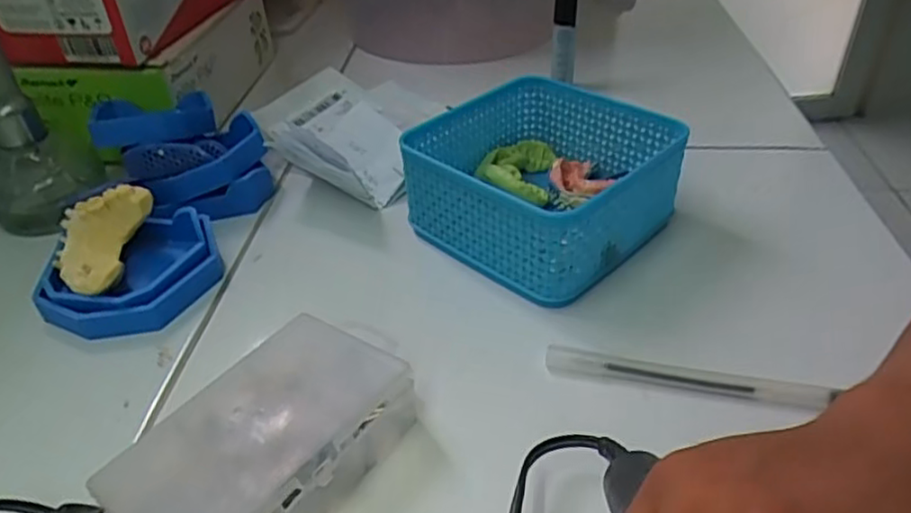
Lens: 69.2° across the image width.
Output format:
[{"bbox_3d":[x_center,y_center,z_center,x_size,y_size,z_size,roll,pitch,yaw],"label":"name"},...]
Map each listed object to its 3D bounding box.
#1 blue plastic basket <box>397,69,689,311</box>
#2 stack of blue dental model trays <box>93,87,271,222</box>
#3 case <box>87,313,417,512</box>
[{"bbox_3d":[0.054,-0.047,0.409,0.130,0.066,0.130,31,49,34],"label":"blue plastic basket"},{"bbox_3d":[-0.186,-0.074,0.454,0.100,0.064,0.094,-15,40,-14],"label":"stack of blue dental model trays"},{"bbox_3d":[-0.077,0.079,0.279,0.076,0.036,0.122,22,45,27],"label":"case"}]

